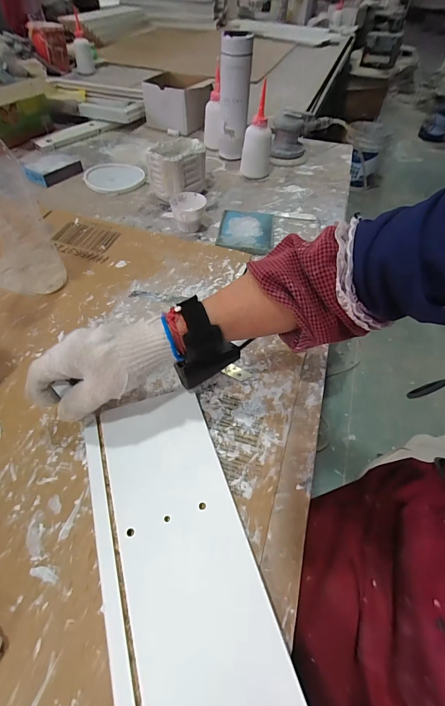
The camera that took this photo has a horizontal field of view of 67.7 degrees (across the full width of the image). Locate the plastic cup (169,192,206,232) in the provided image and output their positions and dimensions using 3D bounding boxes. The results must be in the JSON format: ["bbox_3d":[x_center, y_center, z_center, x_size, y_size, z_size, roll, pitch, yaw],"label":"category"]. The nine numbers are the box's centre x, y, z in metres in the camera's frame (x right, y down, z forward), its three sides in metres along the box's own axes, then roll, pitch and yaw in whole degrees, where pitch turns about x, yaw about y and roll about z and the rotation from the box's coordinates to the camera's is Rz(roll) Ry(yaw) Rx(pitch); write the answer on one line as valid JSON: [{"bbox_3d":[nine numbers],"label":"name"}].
[{"bbox_3d":[-0.061,-0.251,0.597,0.058,0.051,0.058,2,51,-2],"label":"plastic cup"}]

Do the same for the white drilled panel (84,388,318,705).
[{"bbox_3d":[0.007,0.264,0.204,0.126,0.019,0.546,-14,54,-14],"label":"white drilled panel"}]

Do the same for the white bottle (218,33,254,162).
[{"bbox_3d":[0.025,-0.553,0.725,0.062,0.226,0.058,4,51,0],"label":"white bottle"}]

